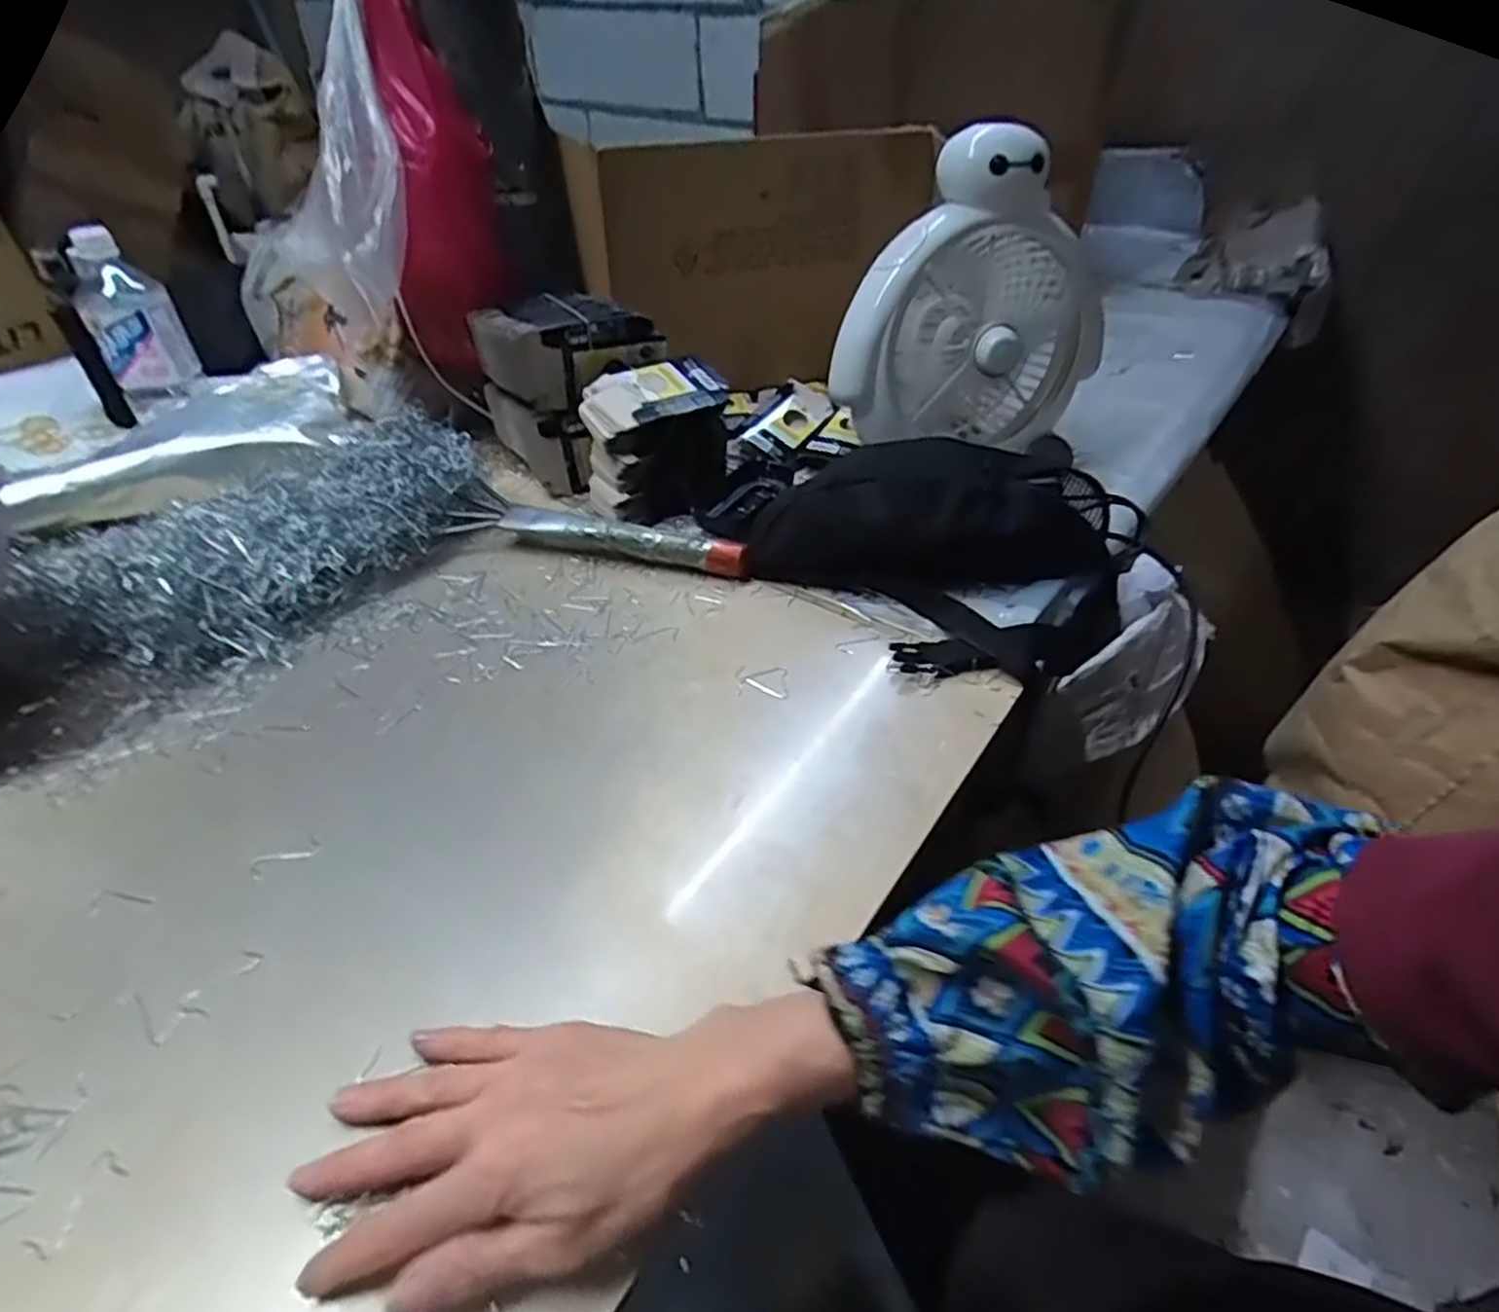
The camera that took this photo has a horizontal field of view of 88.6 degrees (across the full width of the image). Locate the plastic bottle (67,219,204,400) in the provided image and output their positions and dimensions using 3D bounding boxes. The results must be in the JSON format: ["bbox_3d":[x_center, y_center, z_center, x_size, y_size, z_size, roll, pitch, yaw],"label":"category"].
[{"bbox_3d":[-0.598,-0.326,0.743,0.075,0.138,0.064,-29,49,-29],"label":"plastic bottle"}]

